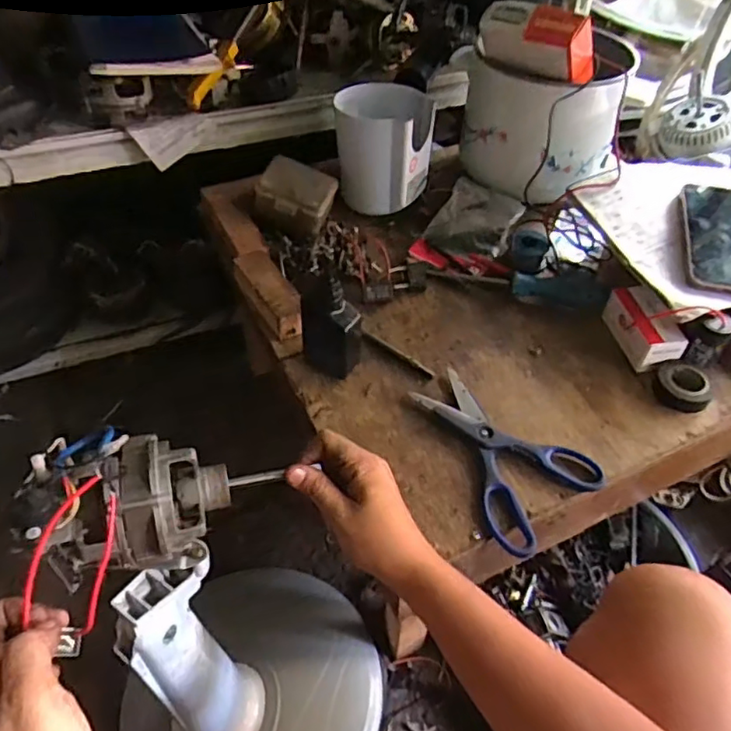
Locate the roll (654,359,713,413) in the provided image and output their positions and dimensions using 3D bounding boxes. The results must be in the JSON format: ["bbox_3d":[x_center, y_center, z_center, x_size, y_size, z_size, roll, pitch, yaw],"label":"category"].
[{"bbox_3d":[0.330,0.023,0.617,0.047,0.027,0.056,-34,58,-29],"label":"roll"}]

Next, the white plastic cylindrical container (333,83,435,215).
[{"bbox_3d":[0.023,-0.284,0.784,0.127,0.126,0.097,6,48,2],"label":"white plastic cylindrical container"}]

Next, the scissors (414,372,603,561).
[{"bbox_3d":[0.116,0.080,0.567,0.122,0.014,0.186,-31,56,-27],"label":"scissors"}]

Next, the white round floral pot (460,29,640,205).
[{"bbox_3d":[0.253,-0.336,0.800,0.171,0.159,0.235,-30,55,-27],"label":"white round floral pot"}]

